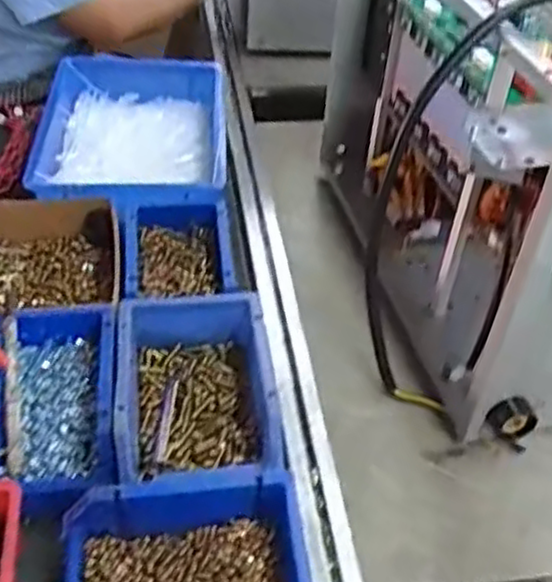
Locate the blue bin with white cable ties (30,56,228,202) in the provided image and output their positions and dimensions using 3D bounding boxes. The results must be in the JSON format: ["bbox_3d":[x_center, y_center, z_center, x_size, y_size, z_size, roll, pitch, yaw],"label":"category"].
[{"bbox_3d":[-0.168,-0.170,0.901,0.206,0.103,0.306,-1,43,-5],"label":"blue bin with white cable ties"}]

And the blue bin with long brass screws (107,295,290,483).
[{"bbox_3d":[-0.066,0.084,0.599,0.119,0.072,0.181,-4,44,-7],"label":"blue bin with long brass screws"}]

